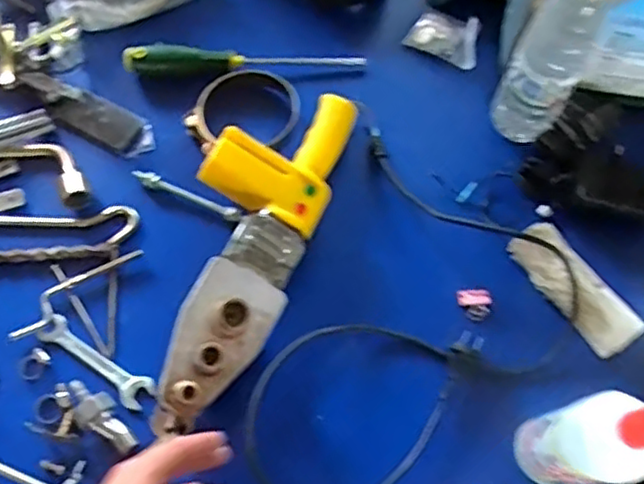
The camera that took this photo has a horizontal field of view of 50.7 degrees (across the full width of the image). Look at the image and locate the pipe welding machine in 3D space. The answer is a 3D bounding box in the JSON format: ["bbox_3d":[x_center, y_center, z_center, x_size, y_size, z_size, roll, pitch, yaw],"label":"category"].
[{"bbox_3d":[-0.066,0.001,0.620,0.113,0.078,0.347,15,69,5],"label":"pipe welding machine"}]

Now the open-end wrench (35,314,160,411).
[{"bbox_3d":[-0.205,0.110,0.618,0.121,0.012,0.030,32,71,11],"label":"open-end wrench"}]

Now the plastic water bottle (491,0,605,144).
[{"bbox_3d":[0.207,-0.165,0.612,0.063,0.185,0.058,0,68,-1],"label":"plastic water bottle"}]

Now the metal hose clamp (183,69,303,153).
[{"bbox_3d":[-0.080,-0.137,0.698,0.115,0.029,0.098,1,68,-1],"label":"metal hose clamp"}]

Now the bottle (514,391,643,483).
[{"bbox_3d":[0.191,0.147,0.493,0.051,0.187,0.063,-17,70,-8],"label":"bottle"}]

